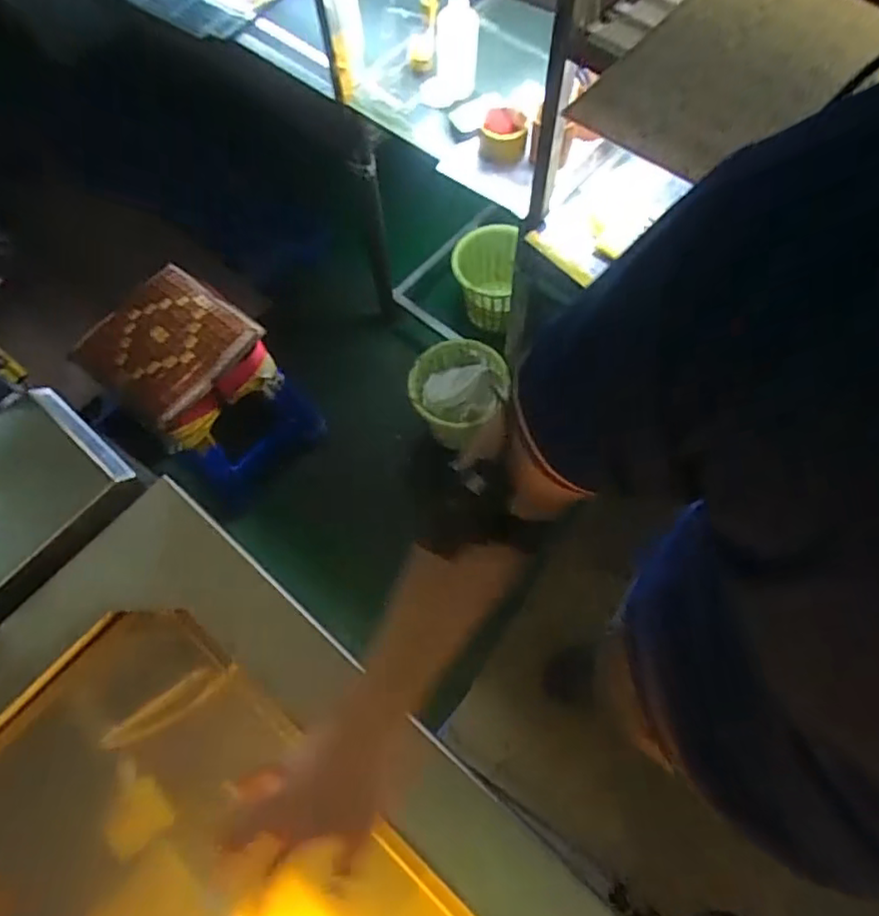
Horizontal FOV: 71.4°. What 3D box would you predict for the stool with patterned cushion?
[{"bbox_3d":[-0.545,-0.156,1.506,0.354,0.481,0.350,-43,71,-15],"label":"stool with patterned cushion"}]

